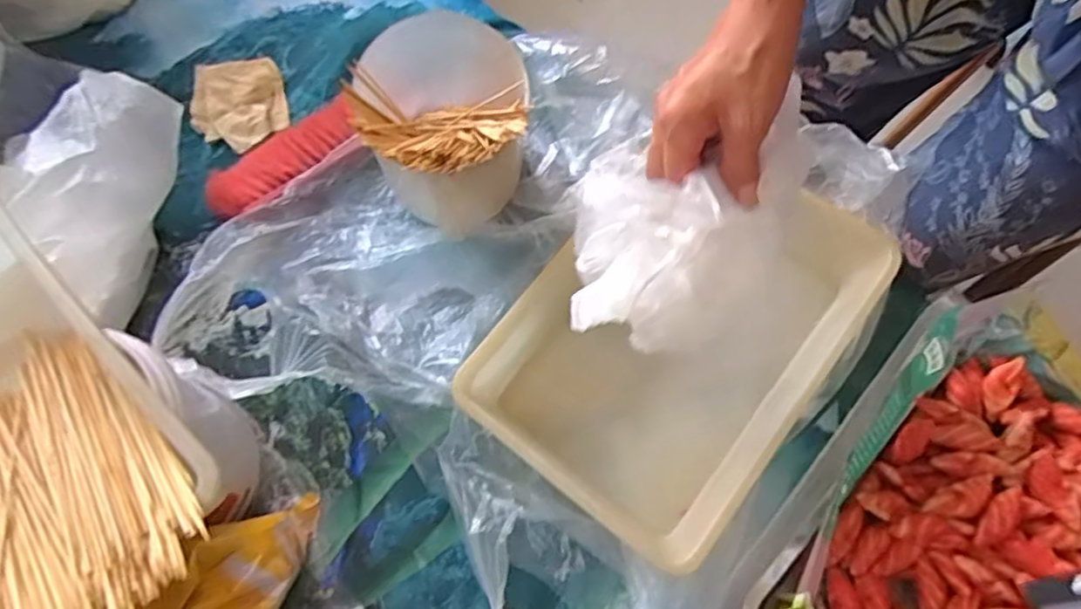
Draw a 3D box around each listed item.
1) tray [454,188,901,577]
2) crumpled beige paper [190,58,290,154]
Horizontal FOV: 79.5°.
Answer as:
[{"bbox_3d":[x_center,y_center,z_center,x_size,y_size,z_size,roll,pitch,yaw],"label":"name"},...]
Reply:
[{"bbox_3d":[0.145,0.020,0.670,0.268,0.120,0.412,37,76,15],"label":"tray"},{"bbox_3d":[-0.380,-0.253,0.810,0.115,0.025,0.134,-18,70,-4],"label":"crumpled beige paper"}]

